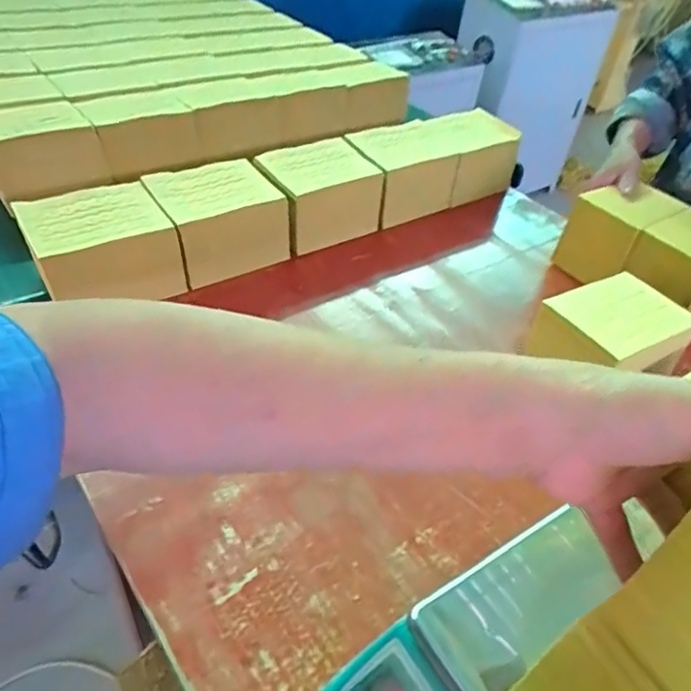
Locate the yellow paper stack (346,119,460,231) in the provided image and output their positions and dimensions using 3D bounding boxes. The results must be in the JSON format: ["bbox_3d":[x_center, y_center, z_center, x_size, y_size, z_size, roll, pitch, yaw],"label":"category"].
[{"bbox_3d":[0.095,-0.301,0.996,0.168,0.107,0.133,-20,49,-27],"label":"yellow paper stack"}]

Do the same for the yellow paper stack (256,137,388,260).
[{"bbox_3d":[-0.042,-0.234,0.895,0.170,0.107,0.119,-23,50,-29],"label":"yellow paper stack"}]

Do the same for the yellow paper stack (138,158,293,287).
[{"bbox_3d":[-0.181,-0.179,0.829,0.169,0.109,0.124,-23,51,-30],"label":"yellow paper stack"}]

